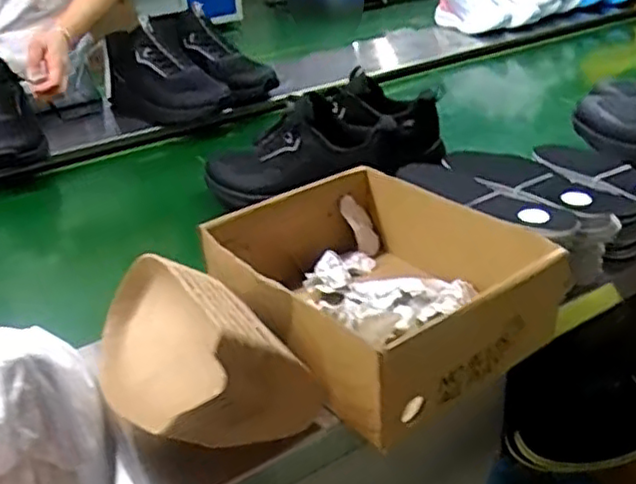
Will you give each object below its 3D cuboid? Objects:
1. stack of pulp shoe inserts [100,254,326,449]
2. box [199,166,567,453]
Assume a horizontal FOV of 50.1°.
[{"bbox_3d":[-0.113,0.083,0.548,0.218,0.102,0.118,23,40,39],"label":"stack of pulp shoe inserts"},{"bbox_3d":[0.053,0.040,0.637,0.245,0.106,0.272,-20,33,-26],"label":"box"}]

